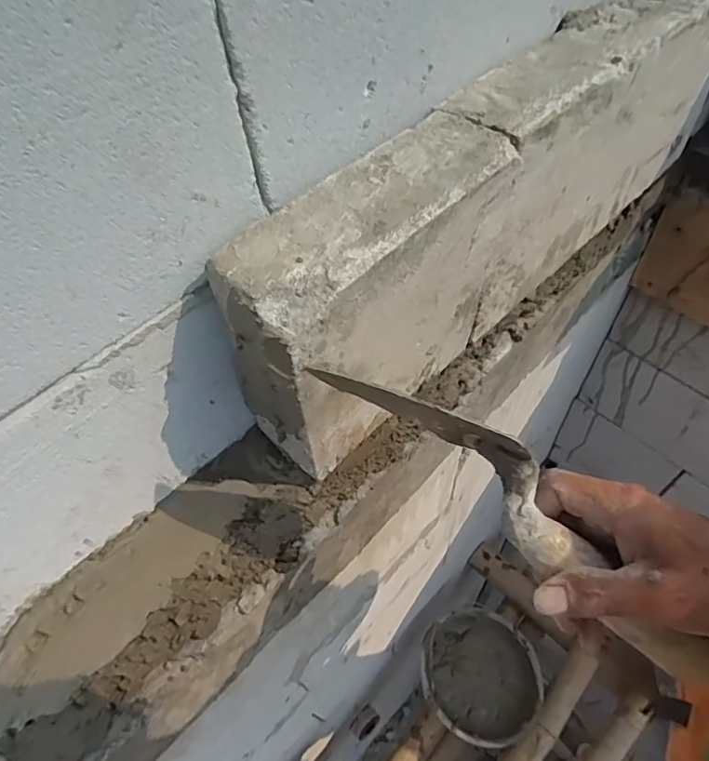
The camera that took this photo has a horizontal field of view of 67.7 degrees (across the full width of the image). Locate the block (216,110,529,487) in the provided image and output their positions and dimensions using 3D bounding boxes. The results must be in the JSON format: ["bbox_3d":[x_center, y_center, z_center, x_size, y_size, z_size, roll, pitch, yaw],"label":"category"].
[{"bbox_3d":[0.017,-0.058,0.397,0.071,0.182,0.211,37,65,27],"label":"block"}]

